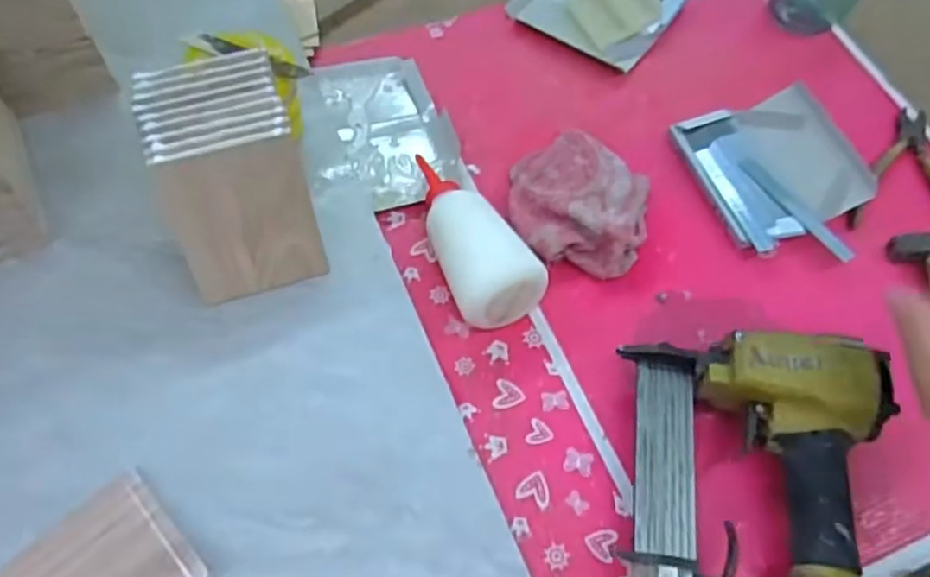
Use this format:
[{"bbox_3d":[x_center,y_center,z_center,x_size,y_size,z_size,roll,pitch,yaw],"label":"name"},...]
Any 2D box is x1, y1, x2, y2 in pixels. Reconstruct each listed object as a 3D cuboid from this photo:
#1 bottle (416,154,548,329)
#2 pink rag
[{"bbox_3d":[0.002,-0.044,0.512,0.063,0.049,0.159,-17,63,-13],"label":"bottle"},{"bbox_3d":[0.089,-0.068,0.536,0.106,0.034,0.107,10,60,1],"label":"pink rag"}]

